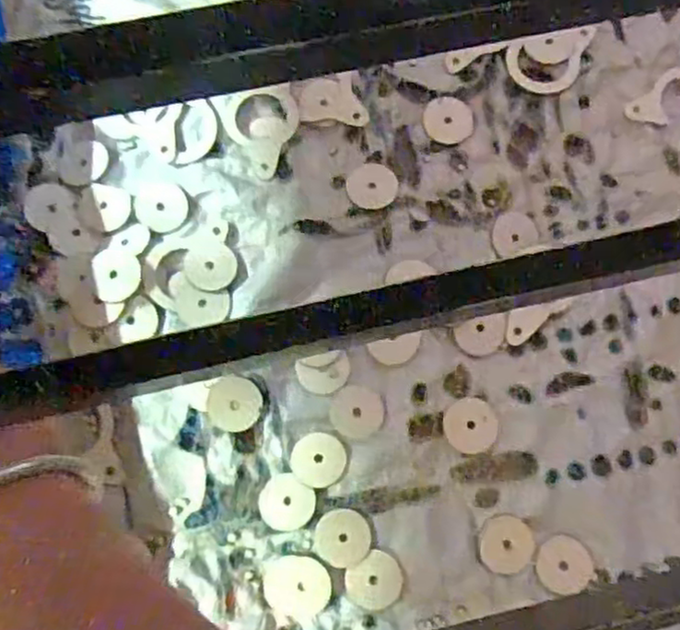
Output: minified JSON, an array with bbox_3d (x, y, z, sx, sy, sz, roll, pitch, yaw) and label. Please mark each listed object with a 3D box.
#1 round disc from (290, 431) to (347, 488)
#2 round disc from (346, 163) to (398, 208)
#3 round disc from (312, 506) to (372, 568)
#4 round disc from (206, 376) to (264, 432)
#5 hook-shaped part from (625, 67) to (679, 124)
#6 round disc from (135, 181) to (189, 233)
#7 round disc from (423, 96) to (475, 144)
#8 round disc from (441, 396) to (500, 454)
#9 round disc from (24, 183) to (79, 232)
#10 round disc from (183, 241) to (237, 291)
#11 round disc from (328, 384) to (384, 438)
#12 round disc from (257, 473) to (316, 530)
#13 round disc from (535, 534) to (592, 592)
[{"bbox_3d":[-0.012,0.084,0.402,0.031,0.004,0.030,0,78,-1],"label":"round disc"},{"bbox_3d":[0.020,-0.080,0.431,0.031,0.006,0.028,0,78,-1],"label":"round disc"},{"bbox_3d":[0.002,0.127,0.393,0.031,0.004,0.032,0,78,-1],"label":"round disc"},{"bbox_3d":[-0.061,0.052,0.403,0.031,0.007,0.030,0,78,-1],"label":"round disc"},{"bbox_3d":[0.213,-0.141,0.444,0.062,0.005,0.033,-10,79,-3],"label":"hook-shaped part"},{"bbox_3d":[-0.112,-0.068,0.434,0.033,0.004,0.032,0,78,-1],"label":"round disc"},{"bbox_3d":[0.070,-0.126,0.446,0.031,0.004,0.030,0,78,-1],"label":"round disc"},{"bbox_3d":[0.077,0.064,0.402,0.031,0.004,0.031,0,78,-1],"label":"round disc"},{"bbox_3d":[-0.180,-0.068,0.430,0.030,0.005,0.031,0,78,-1],"label":"round disc"},{"bbox_3d":[-0.079,-0.030,0.423,0.031,0.006,0.031,0,78,-1],"label":"round disc"},{"bbox_3d":[0.010,0.057,0.407,0.031,0.004,0.030,0,78,-1],"label":"round disc"},{"bbox_3d":[-0.031,0.108,0.396,0.031,0.004,0.030,0,78,-1],"label":"round disc"},{"bbox_3d":[0.128,0.142,0.392,0.031,0.004,0.030,0,78,-1],"label":"round disc"}]

